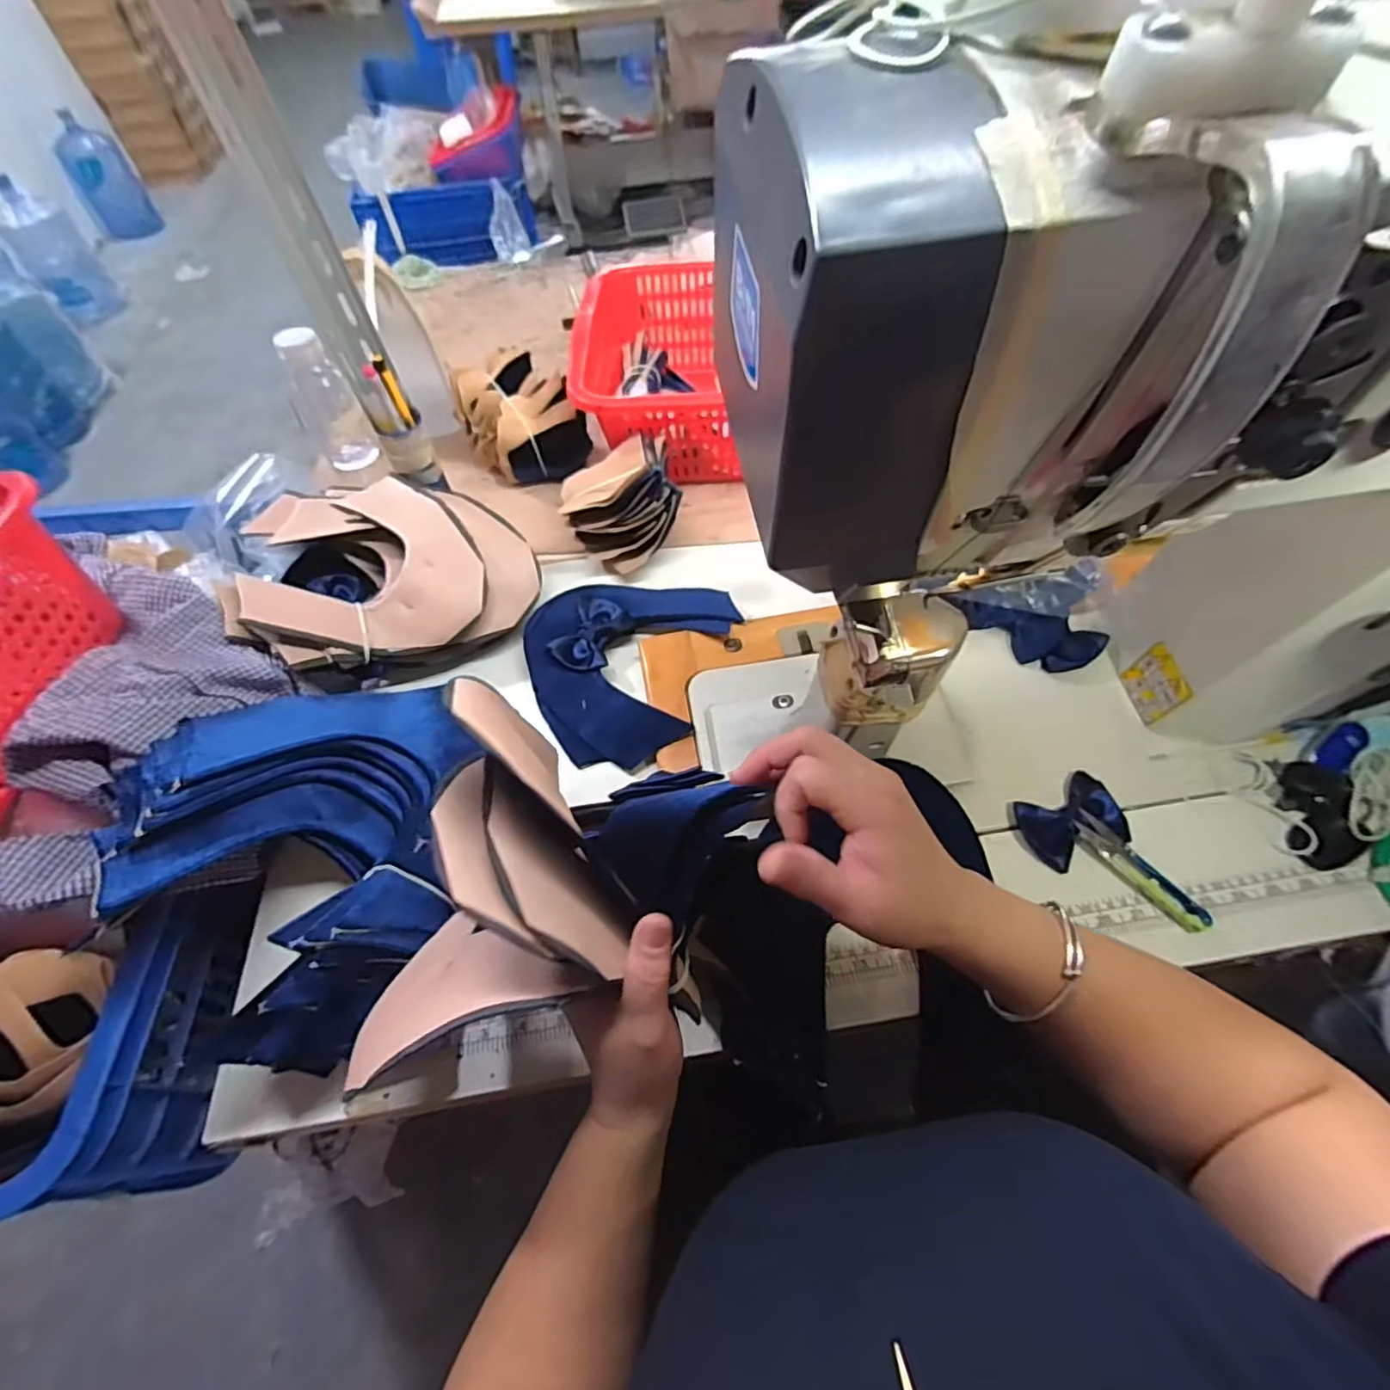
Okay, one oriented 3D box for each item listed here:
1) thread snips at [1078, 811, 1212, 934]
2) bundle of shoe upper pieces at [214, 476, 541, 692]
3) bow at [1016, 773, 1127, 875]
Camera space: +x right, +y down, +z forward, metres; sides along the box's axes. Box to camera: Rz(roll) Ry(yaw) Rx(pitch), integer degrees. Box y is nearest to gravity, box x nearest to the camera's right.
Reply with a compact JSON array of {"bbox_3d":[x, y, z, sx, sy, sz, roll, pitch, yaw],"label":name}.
[{"bbox_3d":[0.324,0.129,0.470,0.024,0.009,0.100,-37,62,-20],"label":"thread snips"},{"bbox_3d":[-0.292,-0.119,0.624,0.251,0.097,0.195,-22,58,-12],"label":"bundle of shoe upper pieces"},{"bbox_3d":[0.289,0.096,0.493,0.077,0.014,0.057,-21,58,-11],"label":"bow"}]

